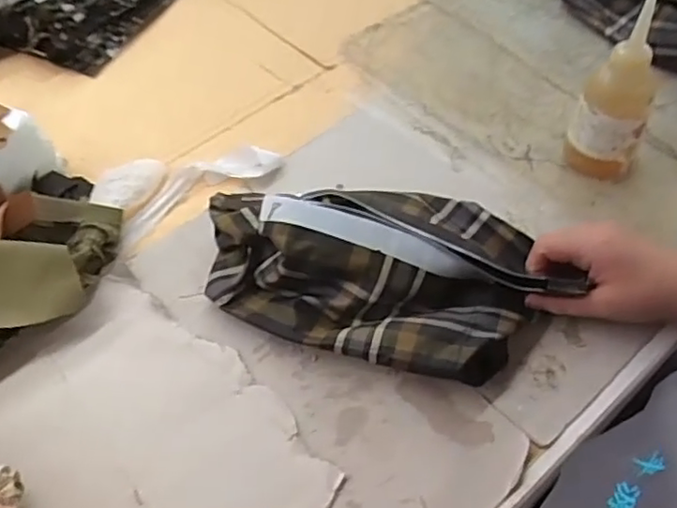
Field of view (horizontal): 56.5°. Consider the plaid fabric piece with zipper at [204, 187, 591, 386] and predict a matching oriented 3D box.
[{"bbox_3d":[0.024,0.004,0.509,0.284,0.057,0.154,16,55,14],"label":"plaid fabric piece with zipper"}]

